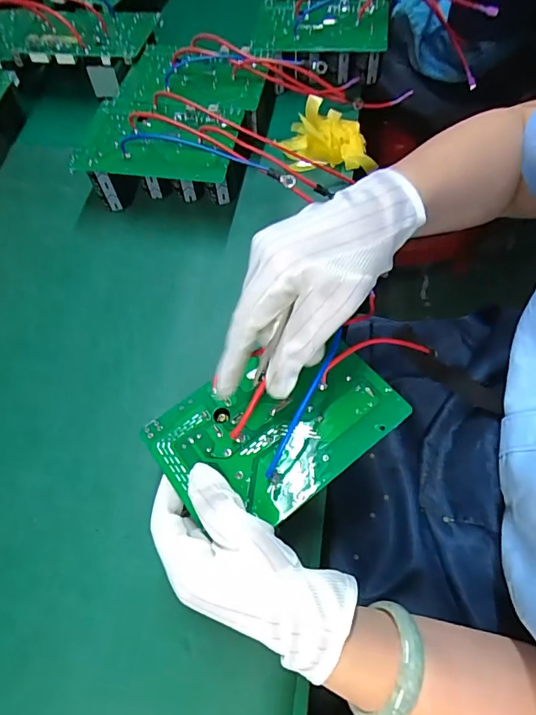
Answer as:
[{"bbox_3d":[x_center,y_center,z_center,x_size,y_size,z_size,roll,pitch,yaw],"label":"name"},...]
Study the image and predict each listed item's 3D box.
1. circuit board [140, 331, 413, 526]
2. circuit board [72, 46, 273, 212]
[{"bbox_3d":[0.006,0.045,0.313,0.158,0.012,0.109,-34,67,-13],"label":"circuit board"},{"bbox_3d":[-0.095,-0.259,0.500,0.177,0.067,0.205,5,64,5],"label":"circuit board"}]

